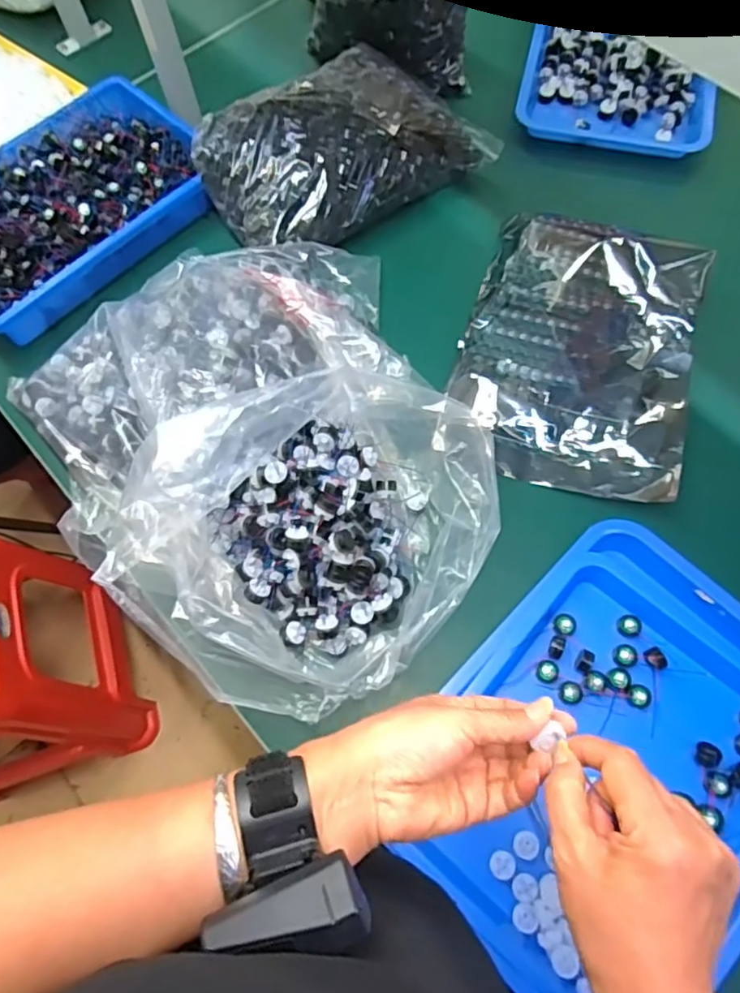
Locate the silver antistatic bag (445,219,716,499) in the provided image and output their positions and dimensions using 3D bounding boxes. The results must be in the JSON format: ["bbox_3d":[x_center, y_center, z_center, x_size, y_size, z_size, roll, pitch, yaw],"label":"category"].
[{"bbox_3d":[0.238,-0.177,0.694,0.246,0.037,0.334,16,70,8],"label":"silver antistatic bag"}]

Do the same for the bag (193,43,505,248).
[{"bbox_3d":[-0.038,-0.449,0.789,0.341,0.095,0.201,-32,71,-10],"label":"bag"}]

